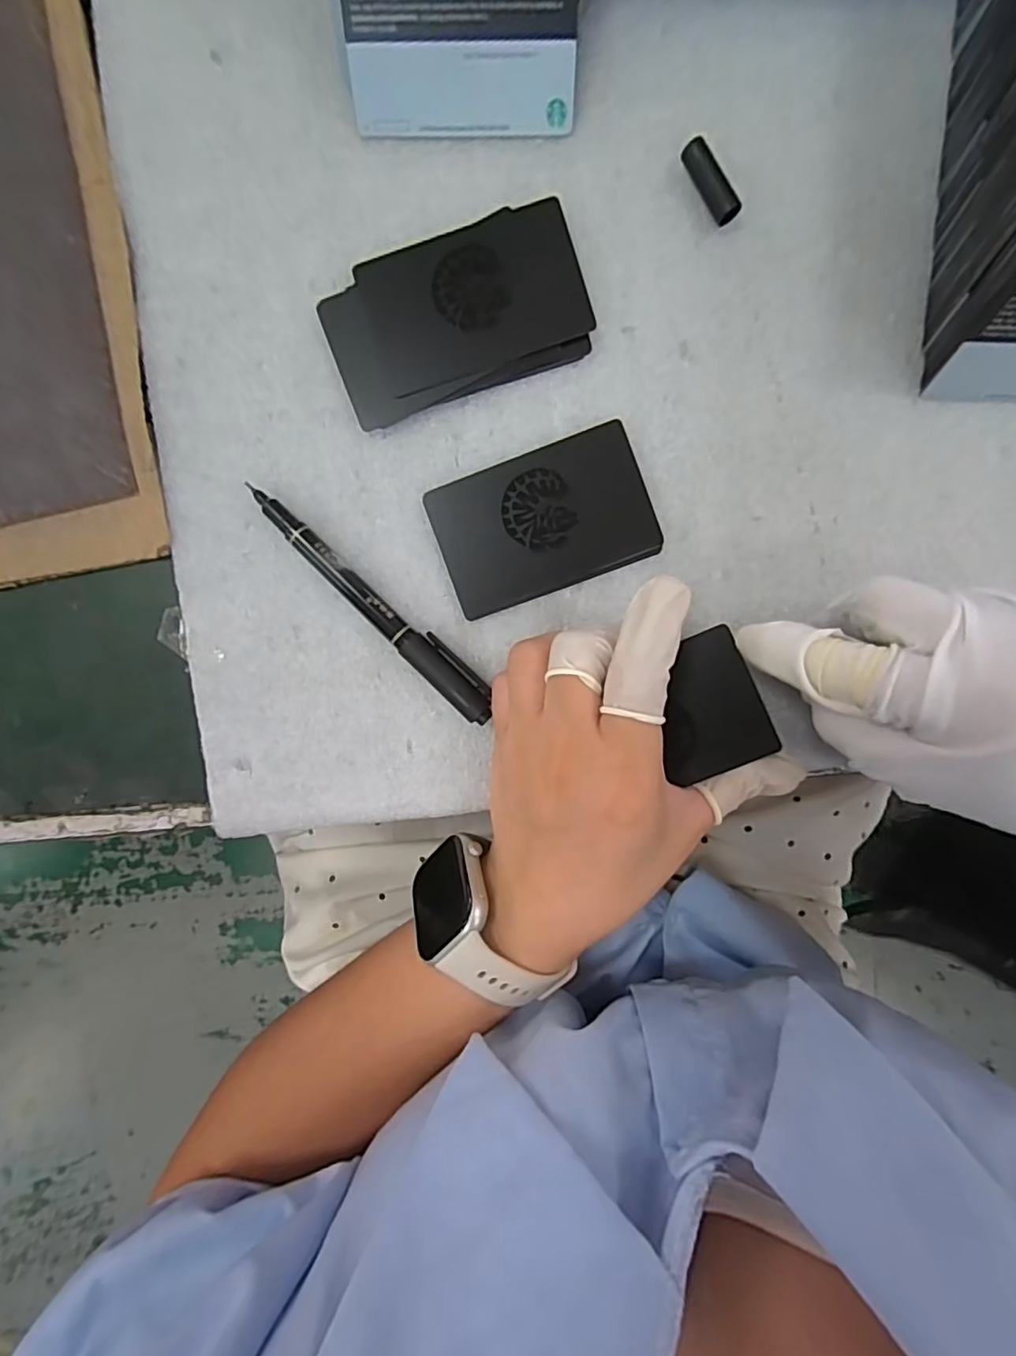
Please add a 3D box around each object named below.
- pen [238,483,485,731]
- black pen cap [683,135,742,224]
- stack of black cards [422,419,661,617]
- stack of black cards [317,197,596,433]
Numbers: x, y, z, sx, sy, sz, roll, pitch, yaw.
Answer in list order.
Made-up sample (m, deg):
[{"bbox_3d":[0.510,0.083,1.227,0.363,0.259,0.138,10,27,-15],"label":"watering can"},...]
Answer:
[{"bbox_3d":[-0.054,-0.030,0.238,0.127,0.011,0.015,43,94,-3],"label":"pen"},{"bbox_3d":[0.078,-0.191,0.227,0.009,0.008,0.031,-30,94,3],"label":"black pen cap"},{"bbox_3d":[0.015,-0.064,0.239,0.085,0.004,0.055,-20,94,2],"label":"stack of black cards"},{"bbox_3d":[-0.020,-0.143,0.232,0.101,0.007,0.058,-19,94,2],"label":"stack of black cards"}]

